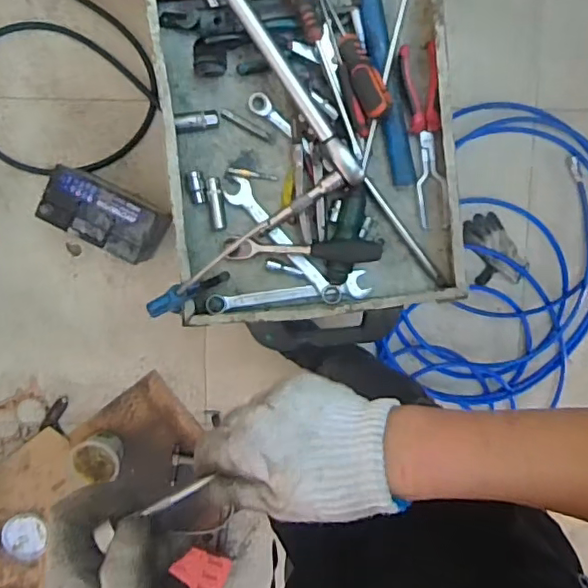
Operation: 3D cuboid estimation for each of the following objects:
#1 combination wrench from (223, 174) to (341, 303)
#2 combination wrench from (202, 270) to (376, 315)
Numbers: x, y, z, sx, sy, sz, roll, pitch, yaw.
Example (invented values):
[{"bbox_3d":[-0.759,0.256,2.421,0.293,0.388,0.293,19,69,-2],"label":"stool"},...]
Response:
[{"bbox_3d":[-0.012,-0.065,0.720,0.034,0.014,0.198,-42,97,4],"label":"combination wrench"},{"bbox_3d":[-0.008,-0.002,0.730,0.205,0.018,0.033,-6,98,-1],"label":"combination wrench"}]

